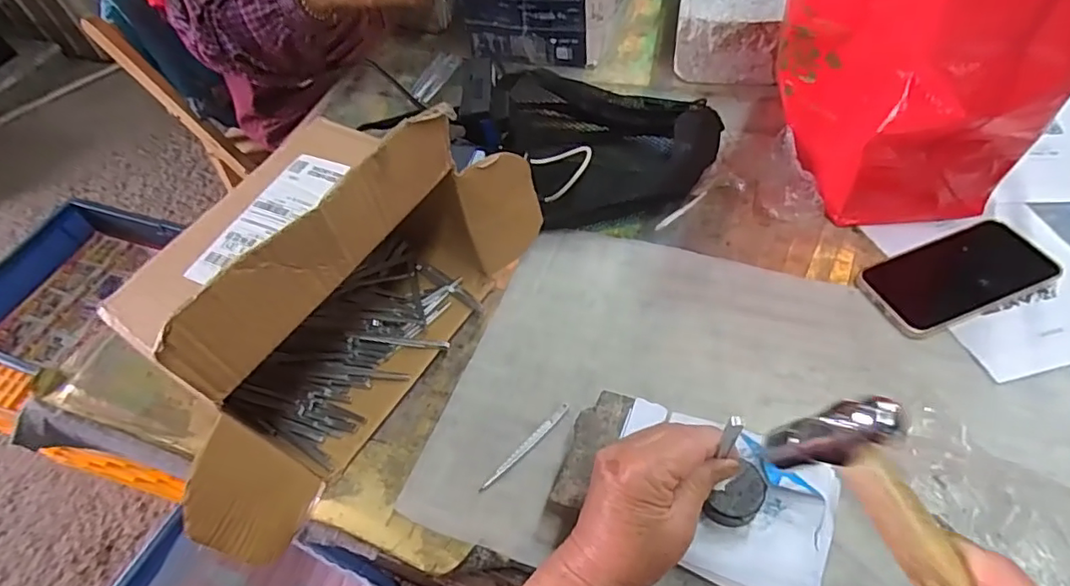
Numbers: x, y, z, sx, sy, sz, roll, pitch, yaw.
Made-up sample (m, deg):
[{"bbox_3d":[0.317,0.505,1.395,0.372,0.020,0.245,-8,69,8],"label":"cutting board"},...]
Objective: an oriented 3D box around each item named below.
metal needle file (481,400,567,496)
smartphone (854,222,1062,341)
[{"bbox_3d":[-0.008,0.116,0.447,0.093,0.005,0.008,-39,58,-20],"label":"metal needle file"},{"bbox_3d":[0.356,-0.016,0.494,0.152,0.014,0.076,-21,54,-8],"label":"smartphone"}]

